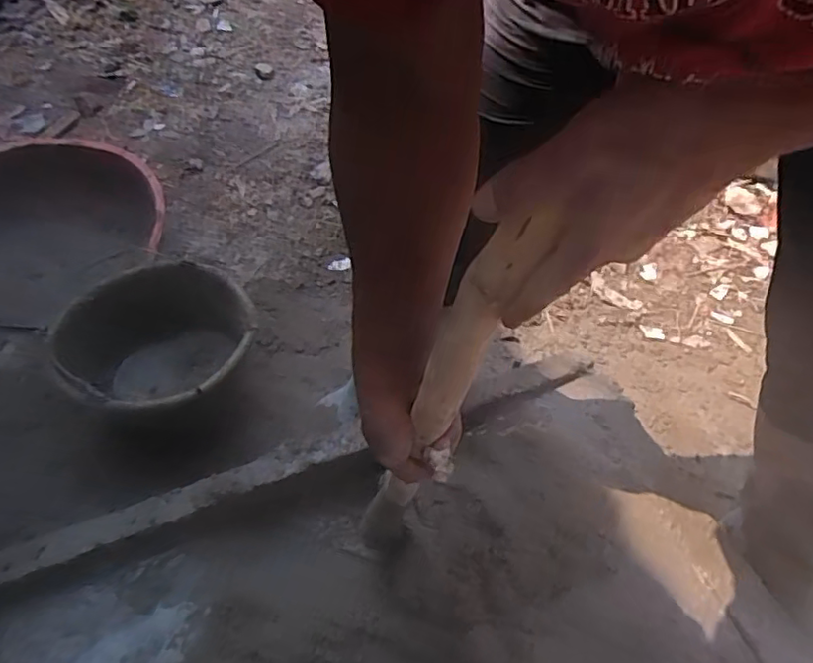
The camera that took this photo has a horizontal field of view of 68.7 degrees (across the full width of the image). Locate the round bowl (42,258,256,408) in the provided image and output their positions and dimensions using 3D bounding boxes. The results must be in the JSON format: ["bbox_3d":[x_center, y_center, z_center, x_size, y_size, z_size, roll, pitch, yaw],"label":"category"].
[{"bbox_3d":[-0.378,0.028,0.941,0.269,0.185,0.282,2,52,-3],"label":"round bowl"}]

